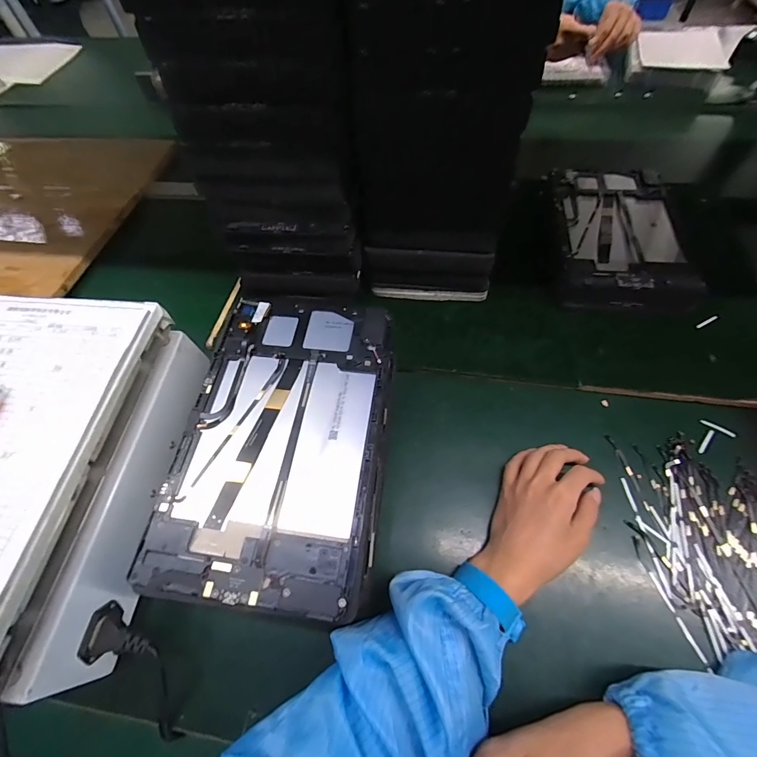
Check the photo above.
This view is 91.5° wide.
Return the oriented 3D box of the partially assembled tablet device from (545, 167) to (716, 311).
[{"bbox_3d":[0.310,-0.188,0.489,0.156,0.043,0.263,5,60,7],"label":"partially assembled tablet device"}]

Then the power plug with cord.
[{"bbox_3d":[-0.190,0.239,0.296,0.045,0.029,0.125,-31,95,-13],"label":"power plug with cord"}]

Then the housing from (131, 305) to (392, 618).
[{"bbox_3d":[-0.075,0.039,0.289,0.157,0.013,0.242,3,60,6],"label":"housing"}]

